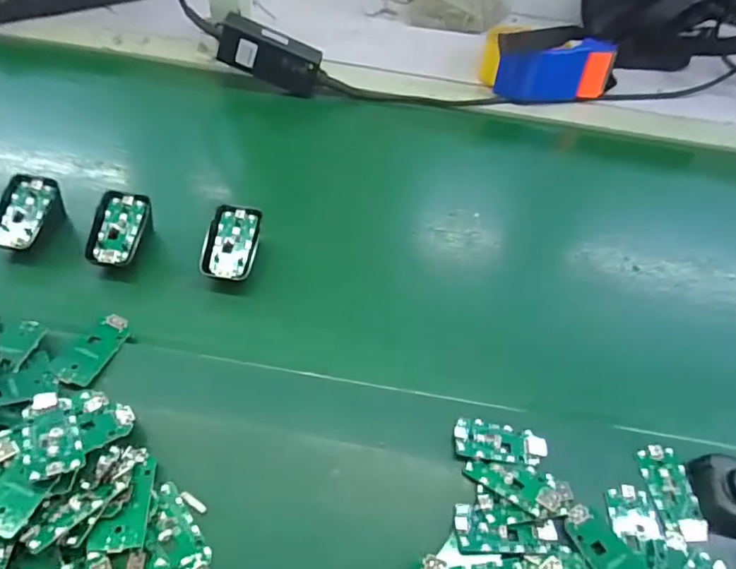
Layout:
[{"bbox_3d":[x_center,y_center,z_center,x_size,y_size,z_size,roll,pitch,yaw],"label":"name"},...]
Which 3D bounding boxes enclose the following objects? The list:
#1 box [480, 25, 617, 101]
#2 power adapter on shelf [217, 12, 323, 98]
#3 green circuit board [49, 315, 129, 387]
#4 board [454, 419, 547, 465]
[{"bbox_3d":[0.230,-0.278,0.674,0.163,0.082,0.052,1,51,-6],"label":"box"},{"bbox_3d":[-0.113,-0.267,0.631,0.116,0.052,0.026,19,50,-16],"label":"power adapter on shelf"},{"bbox_3d":[-0.207,0.048,0.408,0.029,0.004,0.064,24,45,1],"label":"green circuit board"},{"bbox_3d":[0.095,0.114,0.391,0.063,0.007,0.031,5,51,-2],"label":"board"}]

